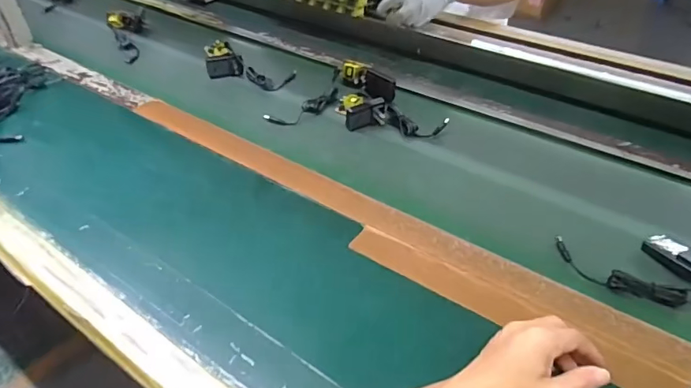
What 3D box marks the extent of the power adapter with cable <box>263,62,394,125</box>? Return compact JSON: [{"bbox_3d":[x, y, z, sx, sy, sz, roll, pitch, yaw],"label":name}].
[{"bbox_3d":[-0.033,-0.187,0.850,0.232,0.036,0.136,-12,42,-15],"label":"power adapter with cable"}]

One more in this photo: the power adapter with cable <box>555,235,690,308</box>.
[{"bbox_3d":[0.360,0.079,0.533,0.211,0.042,0.101,11,42,11],"label":"power adapter with cable"}]

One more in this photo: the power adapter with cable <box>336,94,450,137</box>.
[{"bbox_3d":[0.076,-0.137,0.792,0.181,0.039,0.082,5,41,4],"label":"power adapter with cable"}]

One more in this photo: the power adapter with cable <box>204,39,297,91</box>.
[{"bbox_3d":[-0.194,-0.250,0.914,0.179,0.045,0.073,14,42,14],"label":"power adapter with cable"}]

